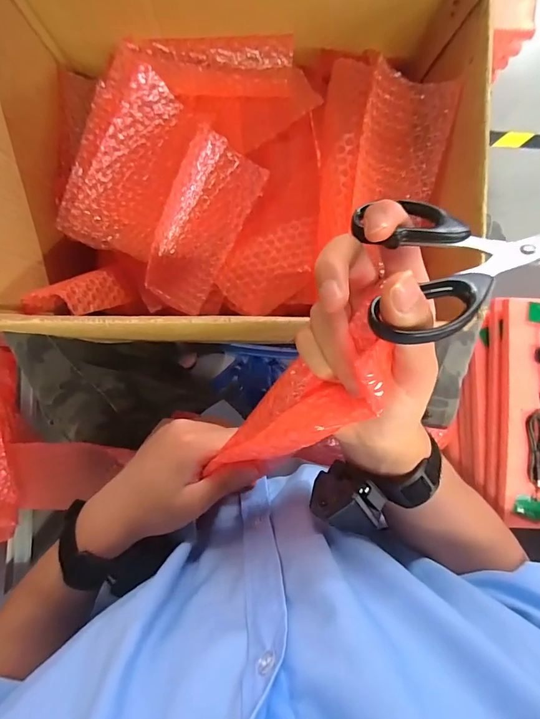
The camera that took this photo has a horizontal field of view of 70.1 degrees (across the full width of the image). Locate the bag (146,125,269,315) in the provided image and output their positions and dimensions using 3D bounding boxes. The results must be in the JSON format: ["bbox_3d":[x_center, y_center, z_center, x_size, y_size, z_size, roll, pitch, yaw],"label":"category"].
[{"bbox_3d":[-0.070,-0.136,0.389,0.082,0.031,0.170,27,92,-4],"label":"bag"}]

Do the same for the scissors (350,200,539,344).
[{"bbox_3d":[0.113,-0.058,0.197,0.143,0.011,0.088,-15,58,-3],"label":"scissors"}]

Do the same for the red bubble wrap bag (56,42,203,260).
[{"bbox_3d":[-0.137,-0.209,0.392,0.098,0.035,0.197,15,93,-4],"label":"red bubble wrap bag"}]

